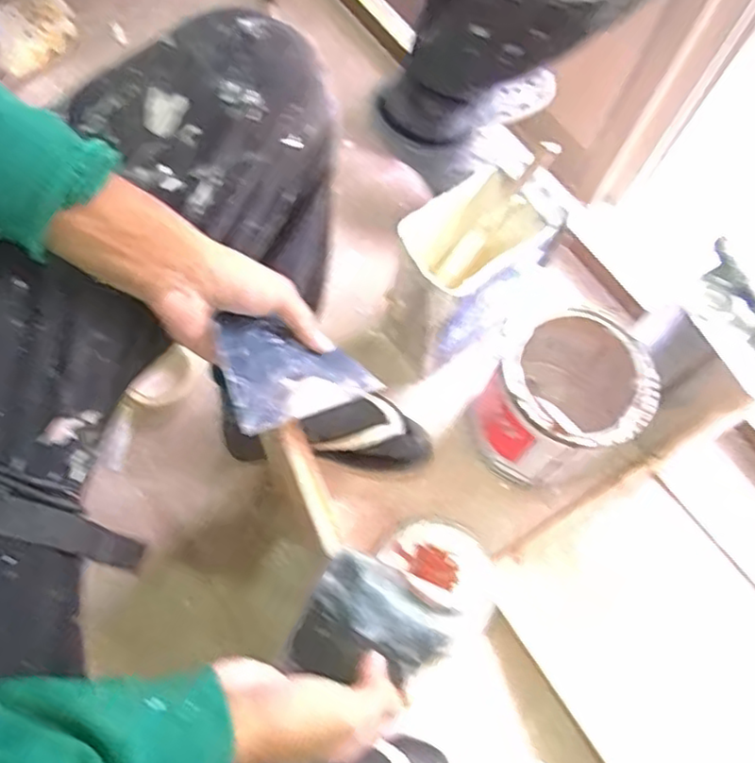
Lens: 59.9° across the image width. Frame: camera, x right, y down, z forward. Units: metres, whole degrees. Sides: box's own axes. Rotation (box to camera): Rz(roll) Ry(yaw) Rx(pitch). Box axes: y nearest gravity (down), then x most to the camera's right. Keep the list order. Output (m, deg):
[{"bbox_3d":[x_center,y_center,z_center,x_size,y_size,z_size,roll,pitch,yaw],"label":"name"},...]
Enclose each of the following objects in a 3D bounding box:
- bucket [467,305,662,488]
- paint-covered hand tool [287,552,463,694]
[{"bbox_3d":[0.218,0.017,0.792,0.178,0.183,0.174,-36,74,-15],"label":"bucket"},{"bbox_3d":[0.002,0.158,0.447,0.104,0.009,0.063,14,57,29],"label":"paint-covered hand tool"}]

